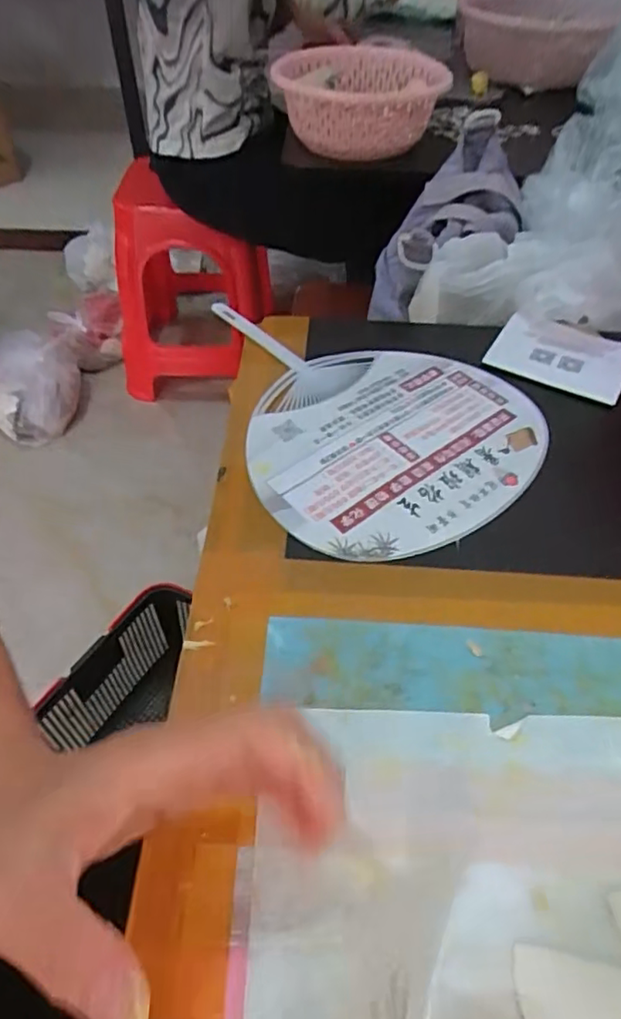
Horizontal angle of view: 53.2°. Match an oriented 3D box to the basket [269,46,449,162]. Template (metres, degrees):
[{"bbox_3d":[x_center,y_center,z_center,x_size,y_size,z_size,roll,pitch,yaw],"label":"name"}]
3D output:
[{"bbox_3d":[0.065,-0.542,0.841,0.220,0.098,0.213,6,49,3],"label":"basket"}]

